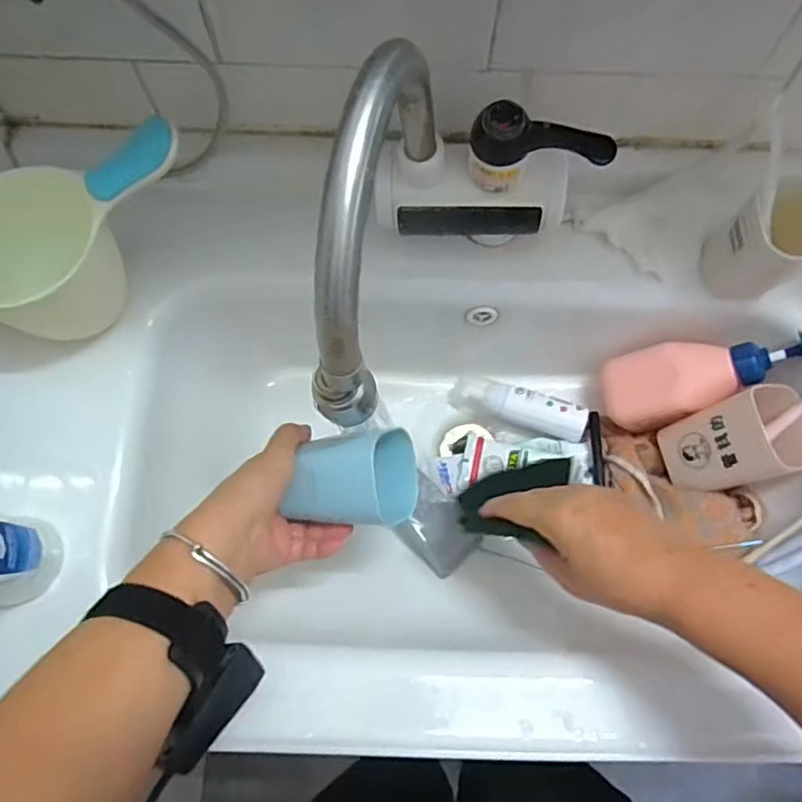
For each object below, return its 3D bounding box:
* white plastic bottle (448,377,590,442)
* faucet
[{"bbox_3d":[0.115,0.004,0.596,0.136,0.025,0.037,16,72,18],"label":"white plastic bottle"},{"bbox_3d":[-0.015,-0.084,0.335,0.036,0.159,0.156,13,72,3],"label":"faucet"}]

